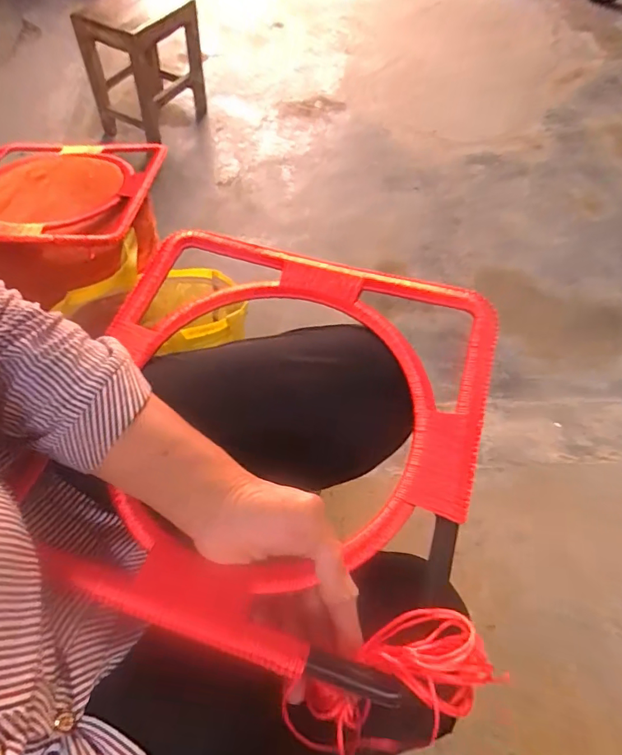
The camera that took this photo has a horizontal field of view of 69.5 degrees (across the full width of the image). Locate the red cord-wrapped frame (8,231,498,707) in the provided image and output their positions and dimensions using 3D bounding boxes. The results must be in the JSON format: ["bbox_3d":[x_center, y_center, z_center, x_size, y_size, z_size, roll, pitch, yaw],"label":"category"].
[{"bbox_3d":[-0.035,0.028,0.368,0.330,0.024,0.336,14,65,10],"label":"red cord-wrapped frame"}]

